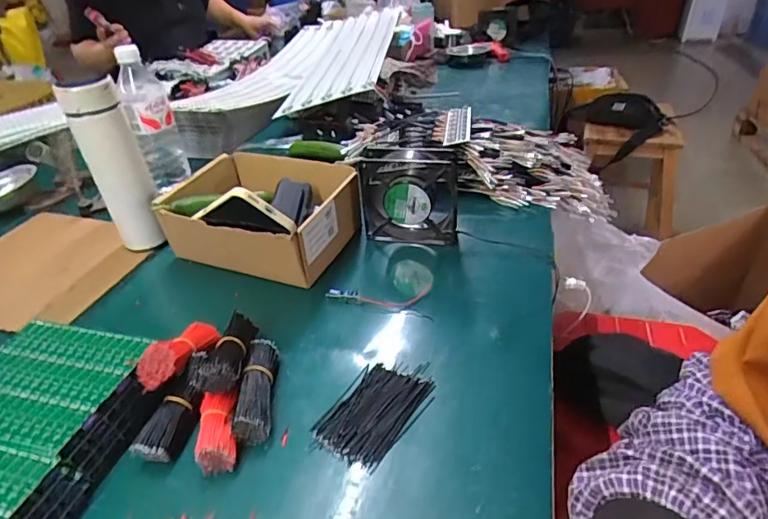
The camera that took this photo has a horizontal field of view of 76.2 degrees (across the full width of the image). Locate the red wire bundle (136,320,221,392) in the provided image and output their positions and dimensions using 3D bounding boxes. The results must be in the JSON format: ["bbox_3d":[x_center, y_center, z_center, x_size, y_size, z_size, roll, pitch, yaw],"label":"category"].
[{"bbox_3d":[-0.192,0.085,0.475,0.031,0.033,0.105,1,13,9],"label":"red wire bundle"}]

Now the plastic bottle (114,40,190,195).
[{"bbox_3d":[-0.364,-0.217,0.782,0.063,0.212,0.057,-19,37,-21],"label":"plastic bottle"}]

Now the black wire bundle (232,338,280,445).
[{"bbox_3d":[-0.117,0.119,0.456,0.028,0.031,0.103,-7,32,-3],"label":"black wire bundle"}]

